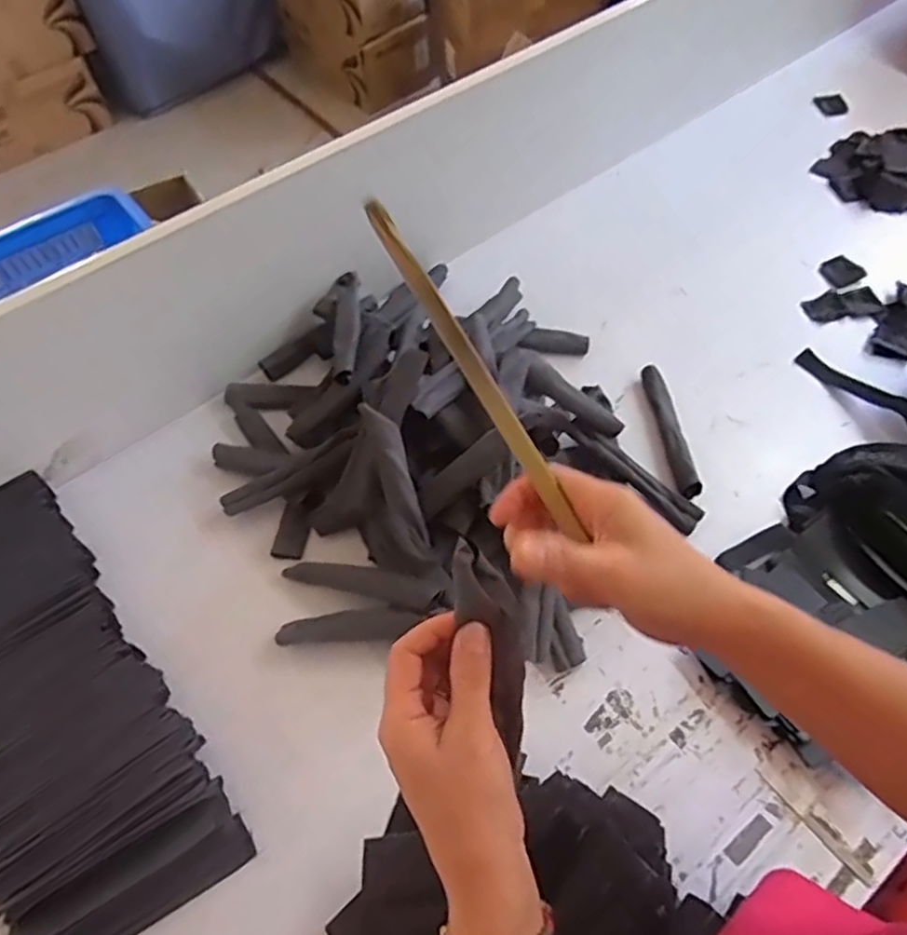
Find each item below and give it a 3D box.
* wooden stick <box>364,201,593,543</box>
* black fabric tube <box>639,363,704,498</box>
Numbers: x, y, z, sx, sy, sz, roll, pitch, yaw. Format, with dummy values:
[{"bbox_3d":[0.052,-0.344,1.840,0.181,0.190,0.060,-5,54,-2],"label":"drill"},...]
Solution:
[{"bbox_3d":[0.014,-0.052,0.385,0.011,0.013,0.213,-37,99,-18],"label":"wooden stick"},{"bbox_3d":[0.269,-0.048,0.849,0.027,0.021,0.191,-8,59,-3],"label":"black fabric tube"}]

